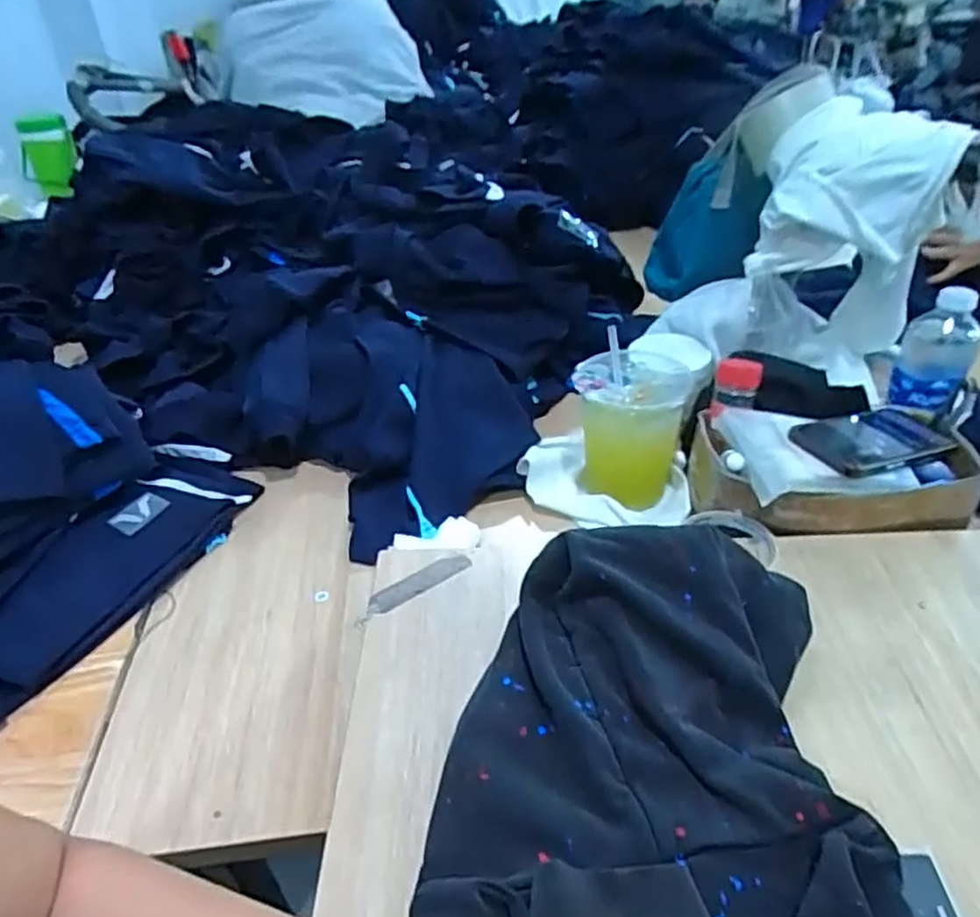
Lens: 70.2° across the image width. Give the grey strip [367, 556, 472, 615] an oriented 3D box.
[{"bbox_3d":[-0.062,0.110,0.613,0.096,0.005,0.025,-24,41,-24],"label":"grey strip"}]

